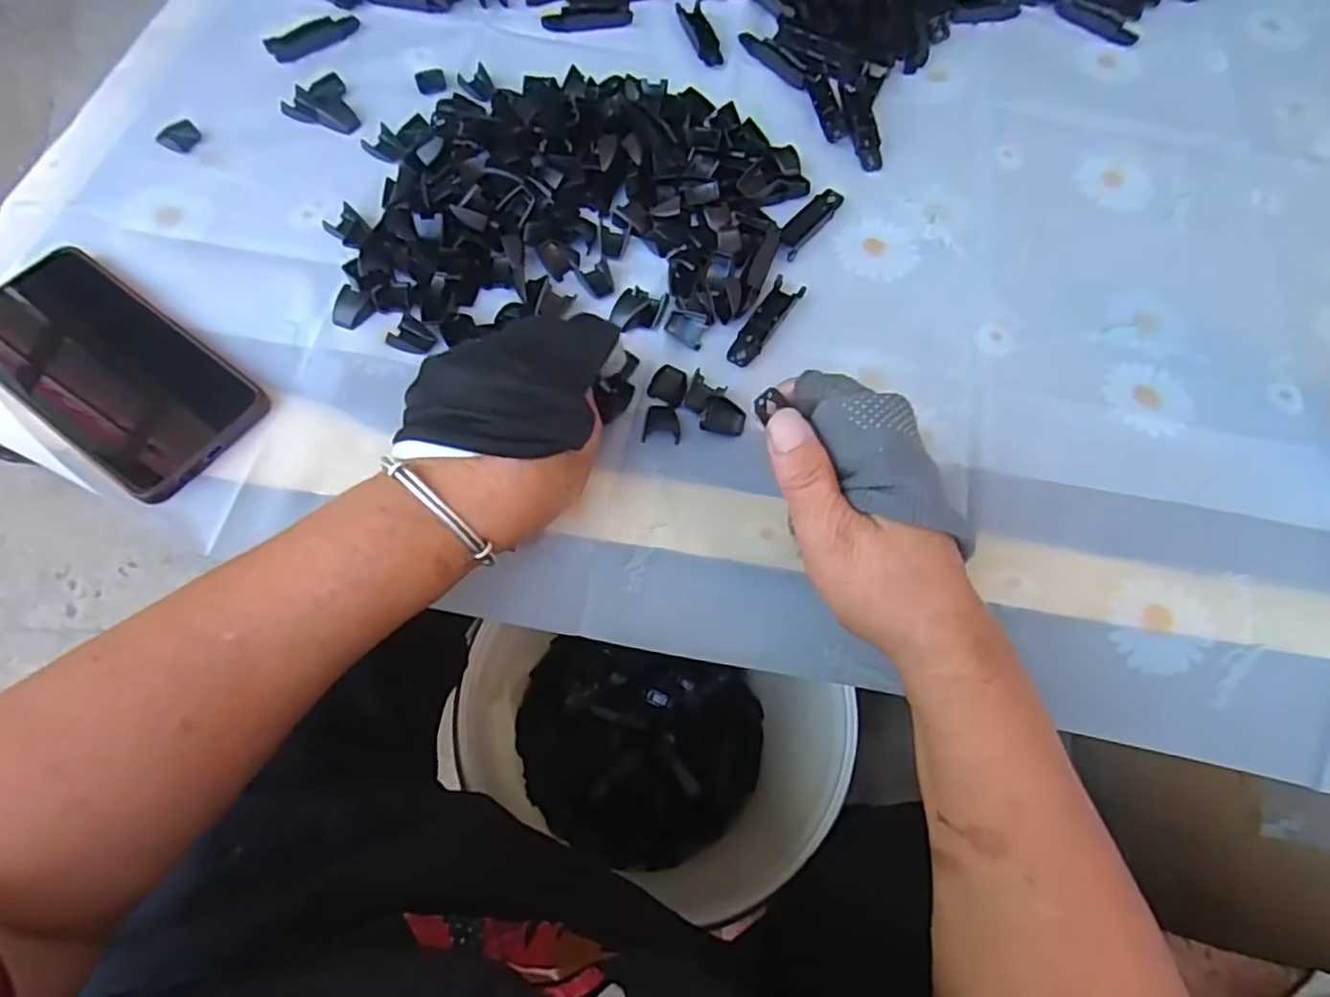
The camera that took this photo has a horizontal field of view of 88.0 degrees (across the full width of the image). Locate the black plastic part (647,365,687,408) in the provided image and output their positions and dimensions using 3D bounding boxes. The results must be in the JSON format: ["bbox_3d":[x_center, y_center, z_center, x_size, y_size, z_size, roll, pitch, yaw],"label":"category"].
[{"bbox_3d":[0.003,-0.061,0.372,0.019,0.005,0.022,17,67,5],"label":"black plastic part"}]

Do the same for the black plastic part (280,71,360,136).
[{"bbox_3d":[-0.226,-0.254,0.451,0.041,0.008,0.048,-26,70,-13],"label":"black plastic part"}]

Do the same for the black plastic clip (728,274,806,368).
[{"bbox_3d":[0.057,-0.100,0.392,0.018,0.007,0.064,30,68,10],"label":"black plastic clip"}]

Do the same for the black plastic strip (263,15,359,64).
[{"bbox_3d":[-0.247,-0.326,0.485,0.063,0.007,0.025,-33,71,-15],"label":"black plastic strip"}]

